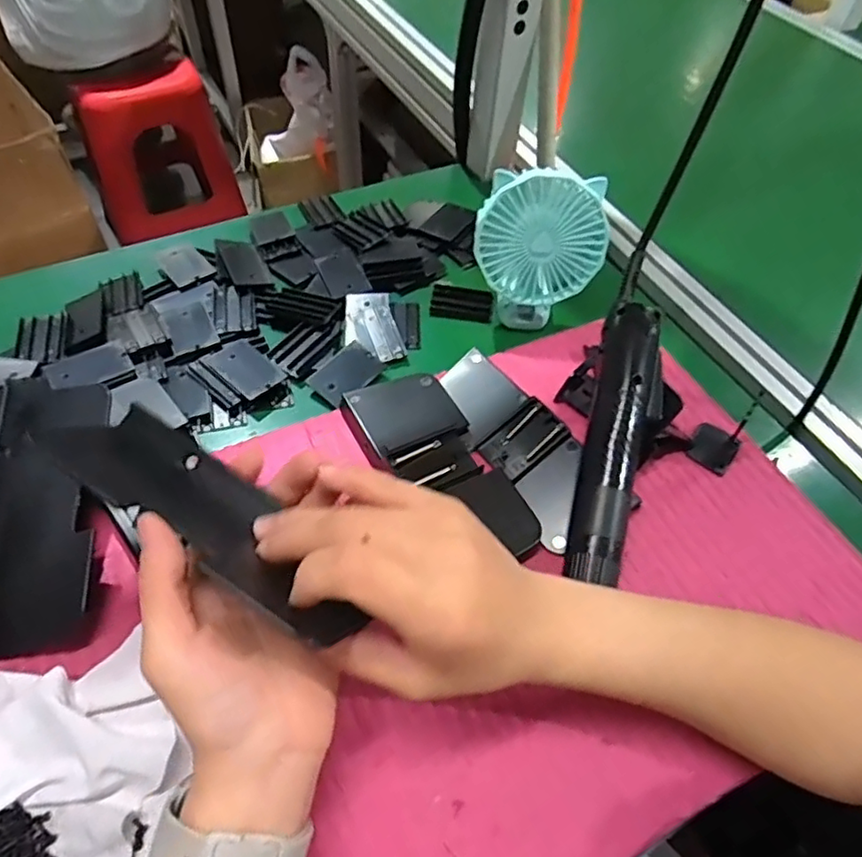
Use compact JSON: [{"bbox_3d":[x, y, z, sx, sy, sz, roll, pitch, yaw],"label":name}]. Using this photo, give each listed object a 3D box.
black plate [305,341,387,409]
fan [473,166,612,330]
[{"bbox_3d":[-0.067,-0.044,0.482,0.035,0.004,0.056,41,66,11],"label":"black plate"},{"bbox_3d":[0.084,-0.137,0.483,0.098,0.122,0.041,5,53,-1],"label":"fan"}]

